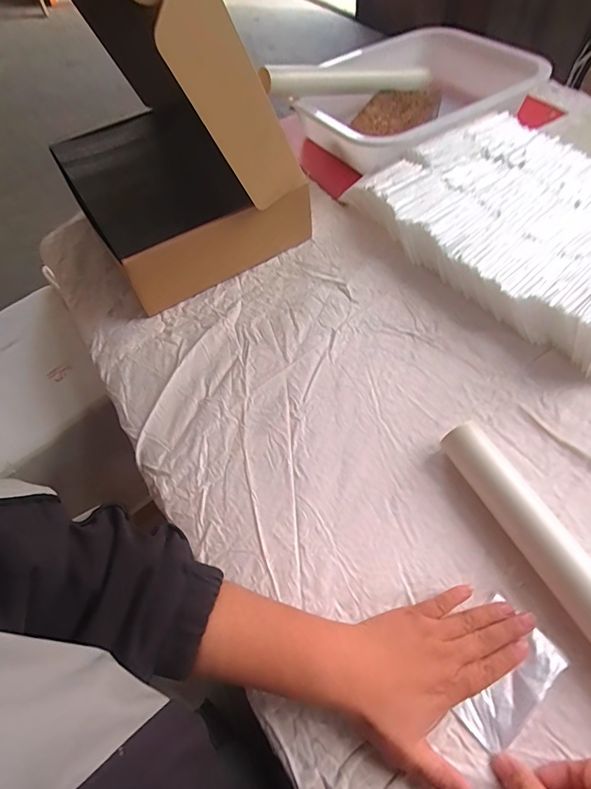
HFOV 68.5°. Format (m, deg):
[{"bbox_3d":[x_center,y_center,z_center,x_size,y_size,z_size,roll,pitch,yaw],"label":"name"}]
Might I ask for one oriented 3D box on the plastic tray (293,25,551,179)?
[{"bbox_3d":[0.174,-0.519,0.736,0.352,0.057,0.341,-32,55,-11],"label":"plastic tray"}]

